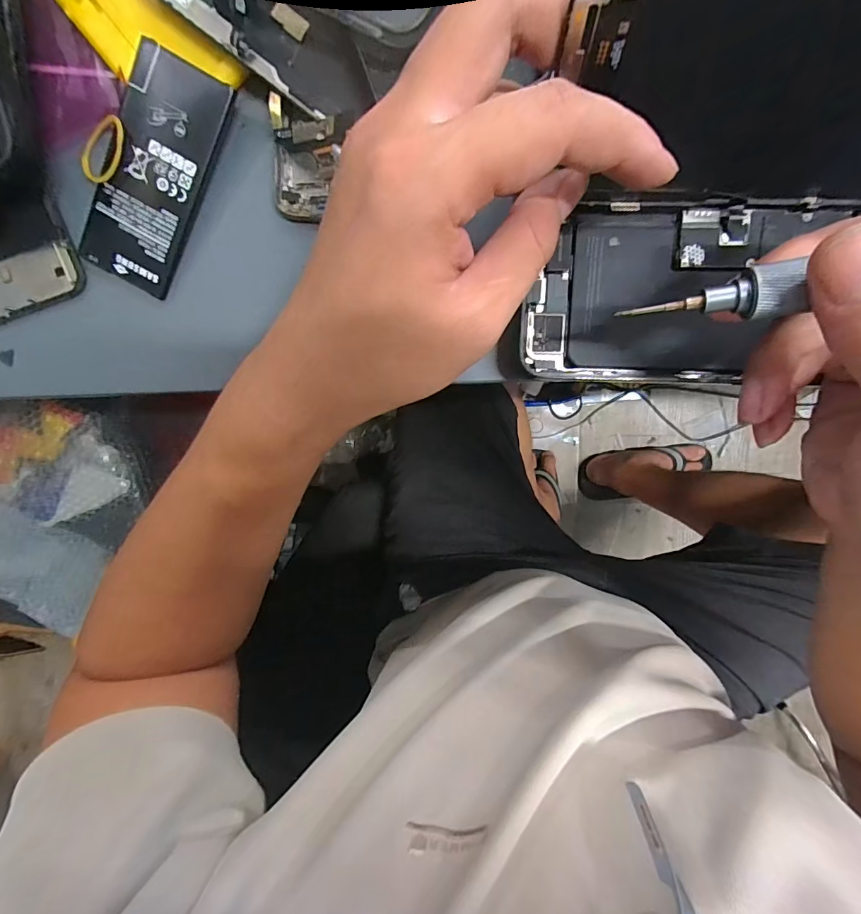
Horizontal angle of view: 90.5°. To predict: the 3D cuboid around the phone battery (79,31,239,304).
[{"bbox_3d":[-0.128,-0.129,0.195,0.044,0.004,0.097,26,98,-2],"label":"phone battery"}]

